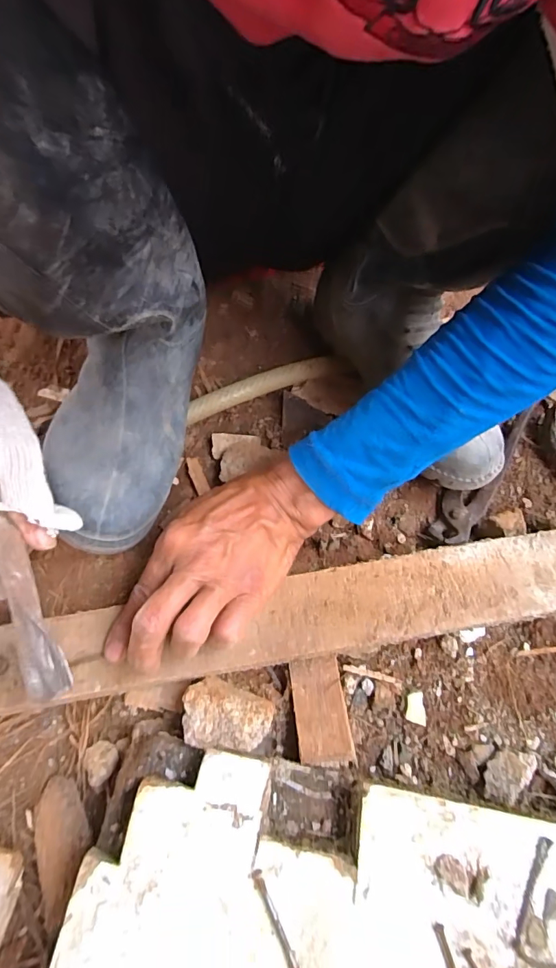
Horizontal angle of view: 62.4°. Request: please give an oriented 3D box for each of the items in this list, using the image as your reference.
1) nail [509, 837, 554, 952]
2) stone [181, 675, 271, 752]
[{"bbox_3d":[0.137,0.221,0.248,0.006,0.004,0.055,29,62,14],"label":"nail"},{"bbox_3d":[-0.033,0.154,0.308,0.057,0.030,0.040,6,64,0],"label":"stone"}]

